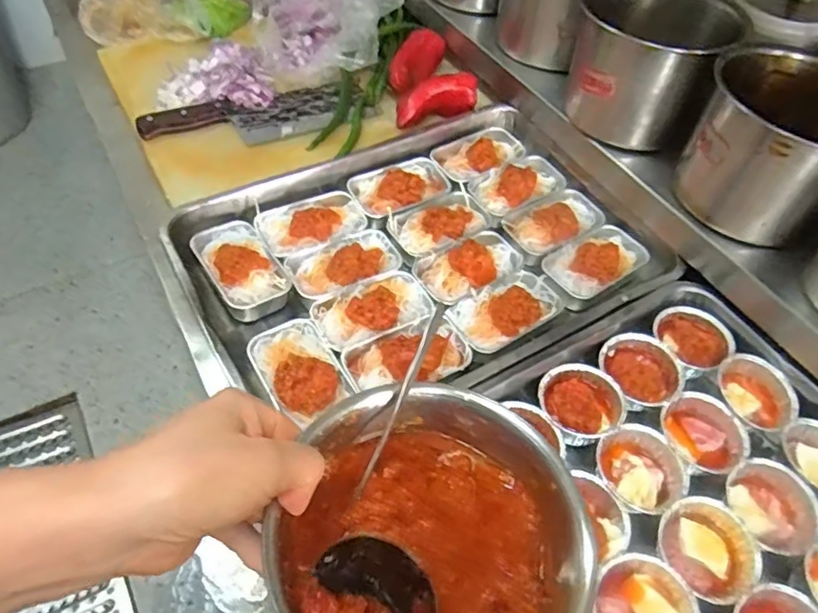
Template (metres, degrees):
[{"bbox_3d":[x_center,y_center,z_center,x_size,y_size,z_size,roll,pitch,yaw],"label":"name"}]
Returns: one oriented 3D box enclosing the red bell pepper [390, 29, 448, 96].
[{"bbox_3d":[0.008,-0.356,0.851,0.054,0.045,0.121,28,69,16],"label":"red bell pepper"}]

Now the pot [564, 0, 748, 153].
[{"bbox_3d":[0.273,-0.284,0.690,0.162,0.139,0.147,8,52,2],"label":"pot"}]

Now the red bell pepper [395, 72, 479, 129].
[{"bbox_3d":[0.035,-0.283,0.795,0.121,0.042,0.055,-20,55,-2],"label":"red bell pepper"}]

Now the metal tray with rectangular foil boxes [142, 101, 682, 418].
[{"bbox_3d":[0.014,-0.059,0.656,0.506,0.040,0.337,-23,57,-21],"label":"metal tray with rectangular foil boxes"}]

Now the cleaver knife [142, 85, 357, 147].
[{"bbox_3d":[-0.204,-0.253,0.783,0.285,0.021,0.085,-15,55,-16],"label":"cleaver knife"}]

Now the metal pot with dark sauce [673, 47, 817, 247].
[{"bbox_3d":[0.378,-0.165,0.598,0.156,0.128,0.164,2,52,-3],"label":"metal pot with dark sauce"}]

